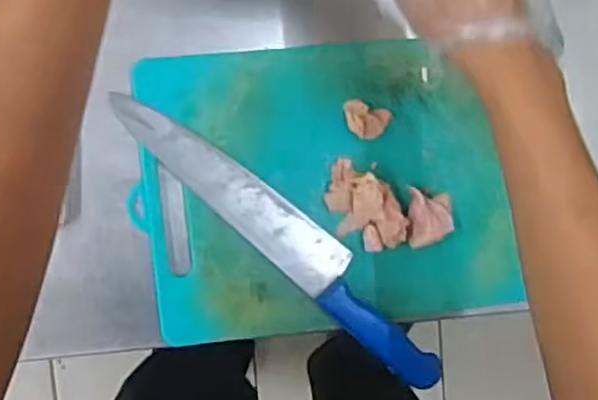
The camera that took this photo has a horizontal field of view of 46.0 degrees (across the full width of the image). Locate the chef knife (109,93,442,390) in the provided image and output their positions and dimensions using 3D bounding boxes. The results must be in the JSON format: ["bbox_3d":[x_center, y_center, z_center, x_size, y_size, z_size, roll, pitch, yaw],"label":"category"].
[{"bbox_3d":[-0.011,0.033,0.611,0.357,0.021,0.051,42,88,-8],"label":"chef knife"}]

